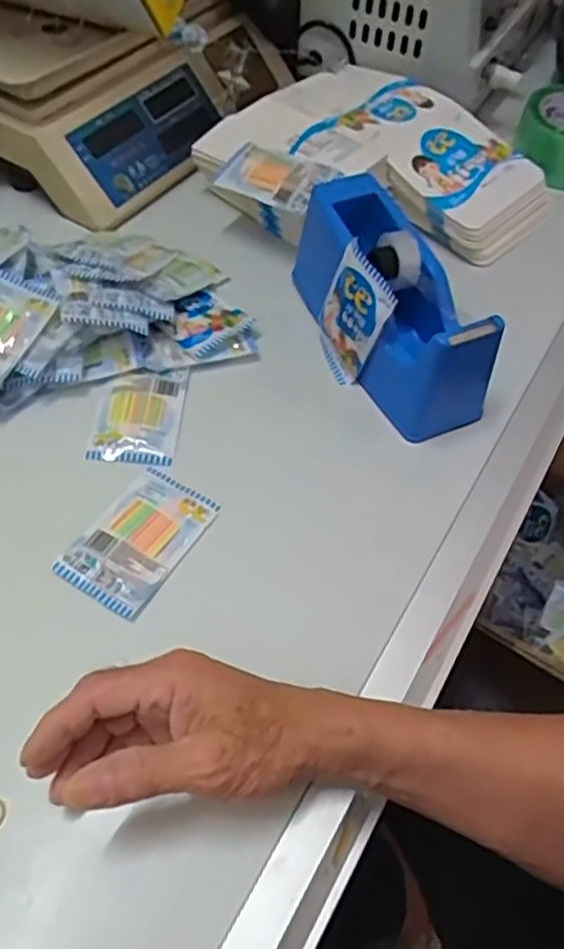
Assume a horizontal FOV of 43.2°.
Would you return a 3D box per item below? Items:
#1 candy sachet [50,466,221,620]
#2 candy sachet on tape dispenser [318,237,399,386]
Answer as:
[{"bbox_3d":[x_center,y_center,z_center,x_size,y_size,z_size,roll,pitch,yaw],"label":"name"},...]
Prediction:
[{"bbox_3d":[-0.093,0.041,0.469,0.063,0.007,0.099,30,59,16],"label":"candy sachet"},{"bbox_3d":[0.051,-0.120,0.539,0.011,0.095,0.065,-22,66,-26],"label":"candy sachet on tape dispenser"}]

